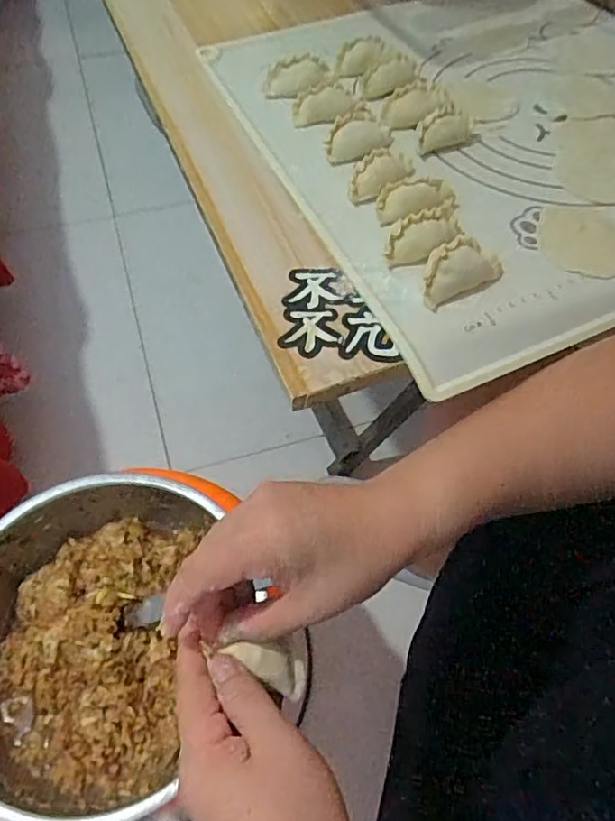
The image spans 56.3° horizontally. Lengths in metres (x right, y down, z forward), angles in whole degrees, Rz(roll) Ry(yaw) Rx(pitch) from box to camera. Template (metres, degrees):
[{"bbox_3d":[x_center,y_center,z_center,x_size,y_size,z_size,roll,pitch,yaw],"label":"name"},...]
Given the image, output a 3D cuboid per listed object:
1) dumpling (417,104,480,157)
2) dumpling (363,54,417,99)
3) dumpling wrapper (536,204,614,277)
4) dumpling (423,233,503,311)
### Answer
[{"bbox_3d":[0.107,-0.215,0.439,0.052,0.021,0.030,-29,65,-19],"label":"dumpling"},{"bbox_3d":[0.068,-0.275,0.473,0.054,0.018,0.021,-36,68,-22],"label":"dumpling"},{"bbox_3d":[0.190,-0.119,0.397,0.067,0.005,0.067,2,59,-3],"label":"dumpling wrapper"},{"bbox_3d":[0.096,-0.091,0.364,0.062,0.019,0.032,-25,64,-18],"label":"dumpling"}]

